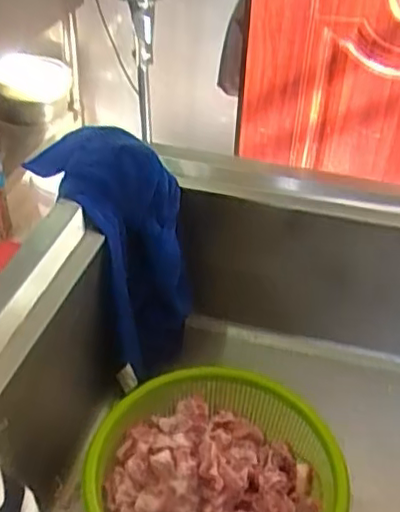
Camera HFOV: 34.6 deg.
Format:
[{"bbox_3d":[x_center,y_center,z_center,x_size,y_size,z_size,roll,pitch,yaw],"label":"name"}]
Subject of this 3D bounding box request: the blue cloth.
[{"bbox_3d":[-0.107,-0.008,0.912,0.137,0.345,0.166,-33,26,-34],"label":"blue cloth"}]

